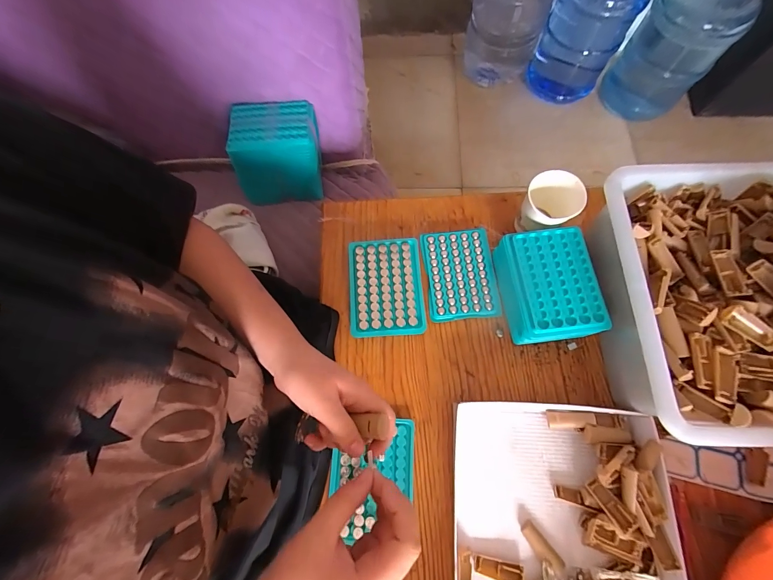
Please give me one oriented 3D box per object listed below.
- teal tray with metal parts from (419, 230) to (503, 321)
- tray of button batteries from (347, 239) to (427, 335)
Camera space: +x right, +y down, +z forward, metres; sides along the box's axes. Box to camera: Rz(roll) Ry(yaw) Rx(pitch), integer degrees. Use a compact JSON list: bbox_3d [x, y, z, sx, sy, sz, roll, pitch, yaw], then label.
[{"bbox_3d":[0.102,-0.023,0.450,0.095,0.010,0.125,-5,73,1],"label":"teal tray with metal parts"},{"bbox_3d":[-0.001,-0.004,0.441,0.096,0.013,0.130,-4,73,1],"label":"tray of button batteries"}]

